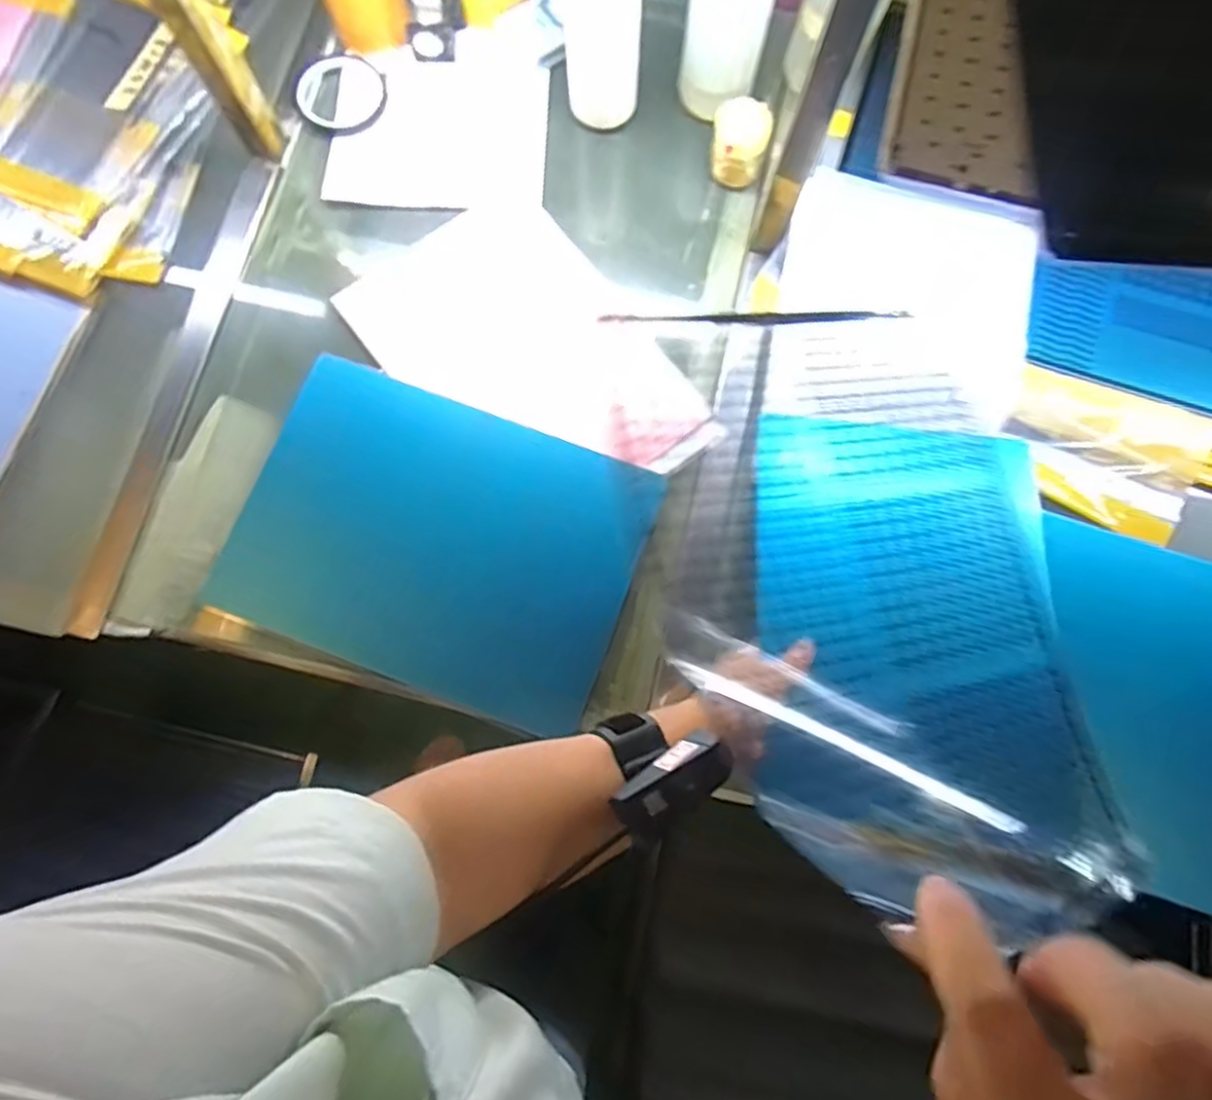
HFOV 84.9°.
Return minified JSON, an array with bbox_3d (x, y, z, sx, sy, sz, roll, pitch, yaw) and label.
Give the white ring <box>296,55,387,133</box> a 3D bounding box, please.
[{"bbox_3d":[-0.268,-0.472,0.682,0.082,0.024,0.088,0,78,-1],"label":"white ring"}]

